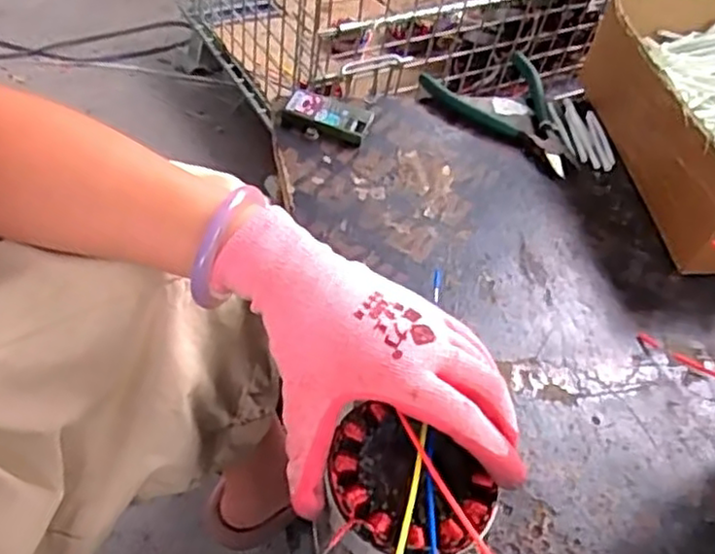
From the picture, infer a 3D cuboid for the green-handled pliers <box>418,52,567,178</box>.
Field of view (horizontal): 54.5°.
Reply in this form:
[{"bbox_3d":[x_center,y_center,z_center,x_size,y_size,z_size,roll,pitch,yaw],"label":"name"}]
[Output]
[{"bbox_3d":[0.140,-0.155,0.601,0.139,0.019,0.106,35,53,19],"label":"green-handled pliers"}]

